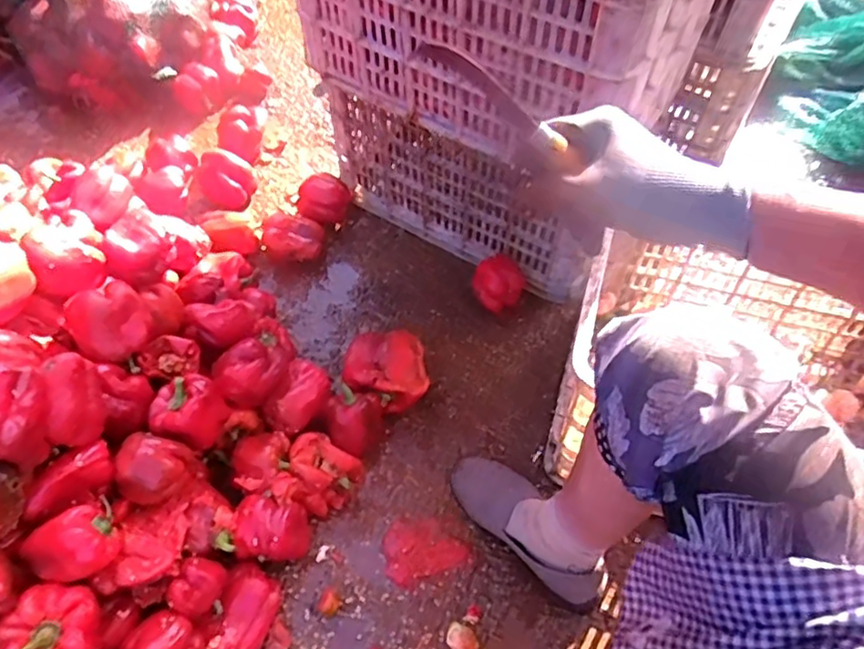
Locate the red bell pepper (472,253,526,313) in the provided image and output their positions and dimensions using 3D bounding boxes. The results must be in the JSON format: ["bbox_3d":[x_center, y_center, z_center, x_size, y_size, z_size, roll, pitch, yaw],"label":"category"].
[{"bbox_3d":[0.113,-0.069,1.048,0.086,0.075,0.086,9,56,6],"label":"red bell pepper"}]

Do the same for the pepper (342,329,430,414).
[{"bbox_3d":[-0.072,0.071,0.954,0.126,0.076,0.125,-8,55,-4],"label":"pepper"}]

